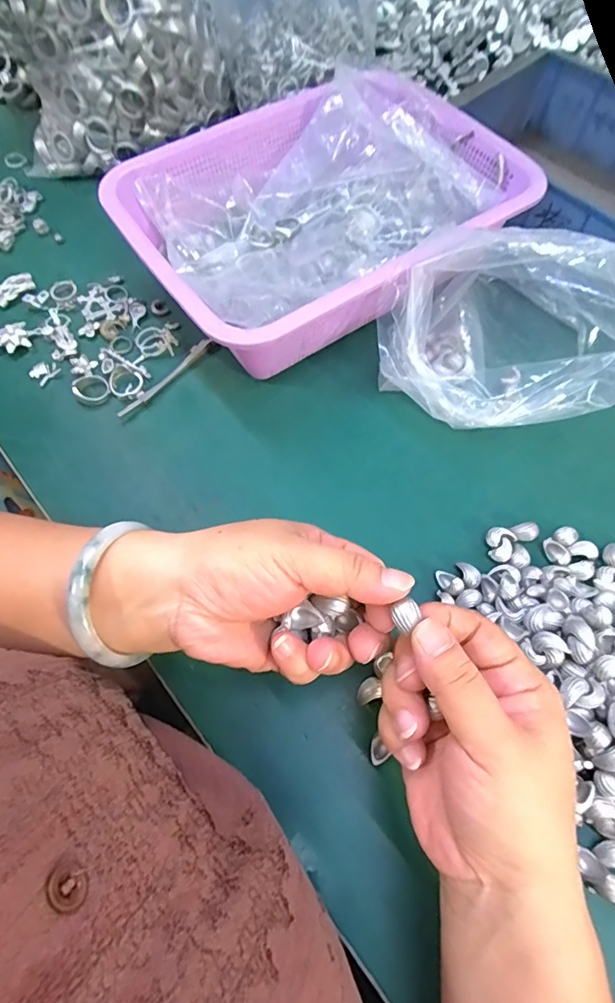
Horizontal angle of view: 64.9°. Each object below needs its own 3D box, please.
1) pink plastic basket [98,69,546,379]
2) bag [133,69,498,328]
[{"bbox_3d":[0.011,-0.234,0.406,0.299,0.079,0.226,-33,69,-12],"label":"pink plastic basket"},{"bbox_3d":[0.008,-0.242,0.407,0.251,0.084,0.182,-29,68,-10],"label":"bag"}]

